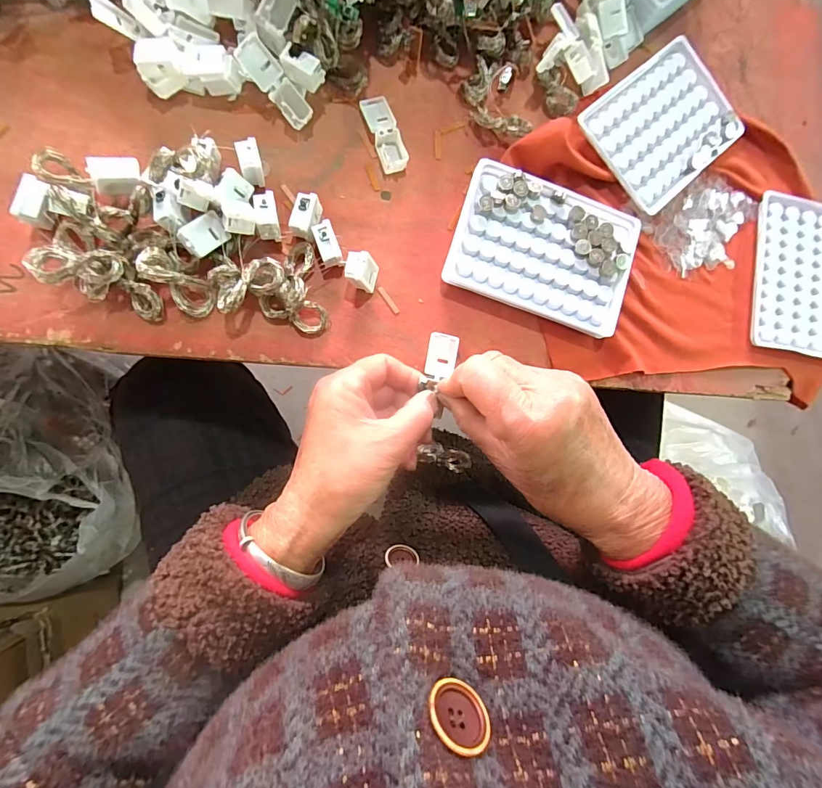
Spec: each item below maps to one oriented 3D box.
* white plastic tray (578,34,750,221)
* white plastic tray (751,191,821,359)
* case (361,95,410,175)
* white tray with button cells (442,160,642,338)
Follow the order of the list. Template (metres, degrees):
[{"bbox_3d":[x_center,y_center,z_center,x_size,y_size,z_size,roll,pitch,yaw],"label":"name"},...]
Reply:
[{"bbox_3d":[0.206,-0.218,0.334,0.131,0.009,0.096,-41,91,-10],"label":"white plastic tray"},{"bbox_3d":[0.328,-0.098,0.343,0.090,0.014,0.131,8,83,-7],"label":"white plastic tray"},{"bbox_3d":[-0.019,-0.189,0.303,0.020,0.009,0.056,-20,87,-9],"label":"case"},{"bbox_3d":[0.096,-0.106,0.306,0.129,0.018,0.094,18,82,-6],"label":"white tray with button cells"}]

